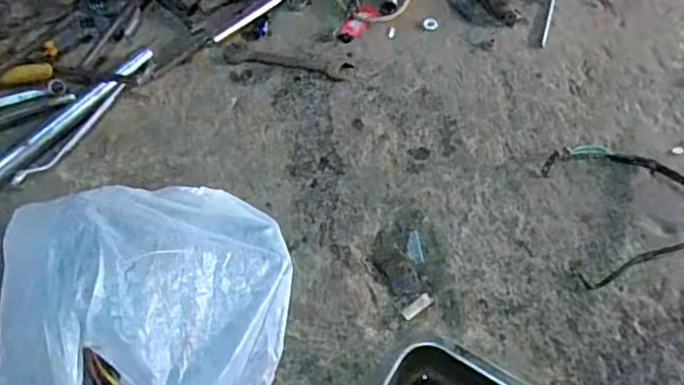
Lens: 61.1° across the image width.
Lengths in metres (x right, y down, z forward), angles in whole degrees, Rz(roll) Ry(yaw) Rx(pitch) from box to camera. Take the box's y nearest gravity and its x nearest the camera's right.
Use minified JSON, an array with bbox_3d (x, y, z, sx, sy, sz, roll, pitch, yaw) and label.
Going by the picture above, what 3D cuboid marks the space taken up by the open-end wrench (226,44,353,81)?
[{"bbox_3d":[-0.068,-0.161,0.709,0.158,0.006,0.031,8,60,7],"label":"open-end wrench"}]

